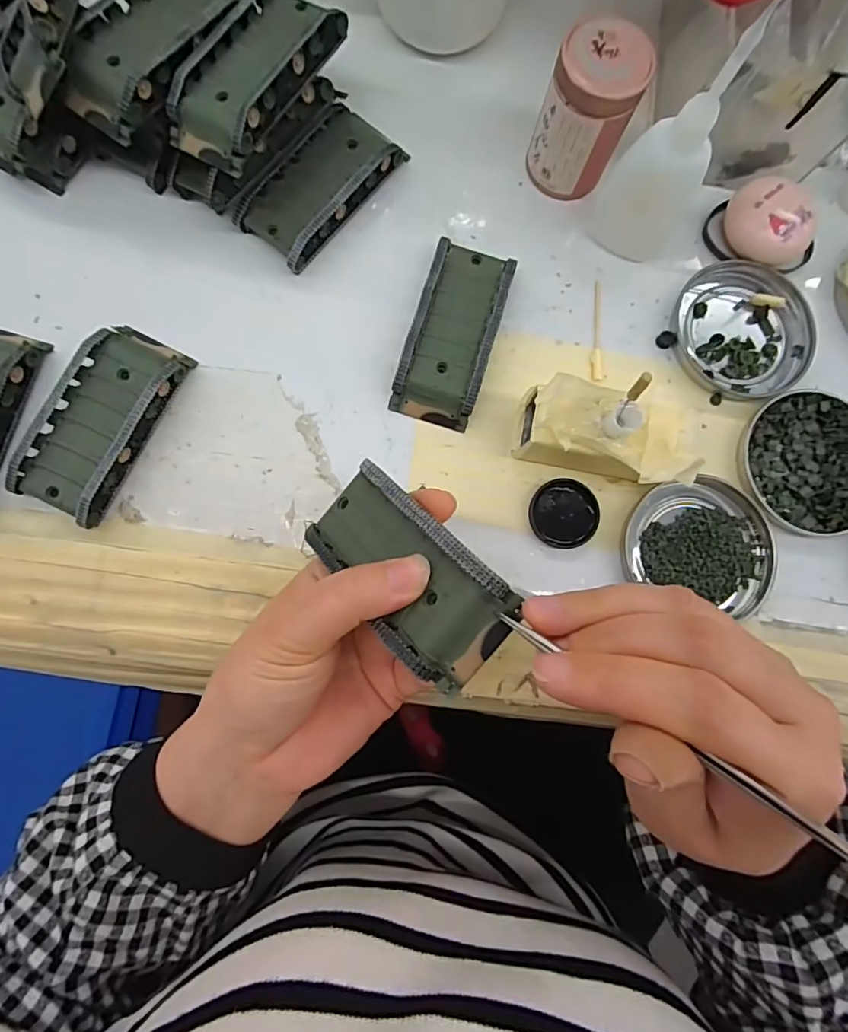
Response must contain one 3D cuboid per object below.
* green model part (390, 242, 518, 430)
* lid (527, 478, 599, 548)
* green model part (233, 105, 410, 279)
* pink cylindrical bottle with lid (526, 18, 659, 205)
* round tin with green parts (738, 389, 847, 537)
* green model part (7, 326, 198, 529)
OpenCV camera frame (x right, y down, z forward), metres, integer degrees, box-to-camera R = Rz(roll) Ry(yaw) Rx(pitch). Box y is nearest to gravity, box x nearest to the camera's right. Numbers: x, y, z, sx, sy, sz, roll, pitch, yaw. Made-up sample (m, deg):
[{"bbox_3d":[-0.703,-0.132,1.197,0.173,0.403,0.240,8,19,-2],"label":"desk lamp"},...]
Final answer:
[{"bbox_3d":[0.016,-0.097,0.273,0.043,0.020,0.096,18,81,-1],"label":"green model part"},{"bbox_3d":[0.073,-0.001,0.270,0.035,0.006,0.035,1,82,-4],"label":"lid"},{"bbox_3d":[-0.056,-0.179,0.279,0.042,0.019,0.090,40,81,2],"label":"green model part"},{"bbox_3d":[0.084,-0.207,0.269,0.043,0.068,0.037,27,81,0],"label":"pink cylindrical bottle with lid"},{"bbox_3d":[0.211,-0.029,0.280,0.075,0.009,0.077,1,82,-4],"label":"round tin with green parts"},{"bbox_3d":[-0.159,-0.048,0.253,0.044,0.019,0.096,27,81,0],"label":"green model part"}]

